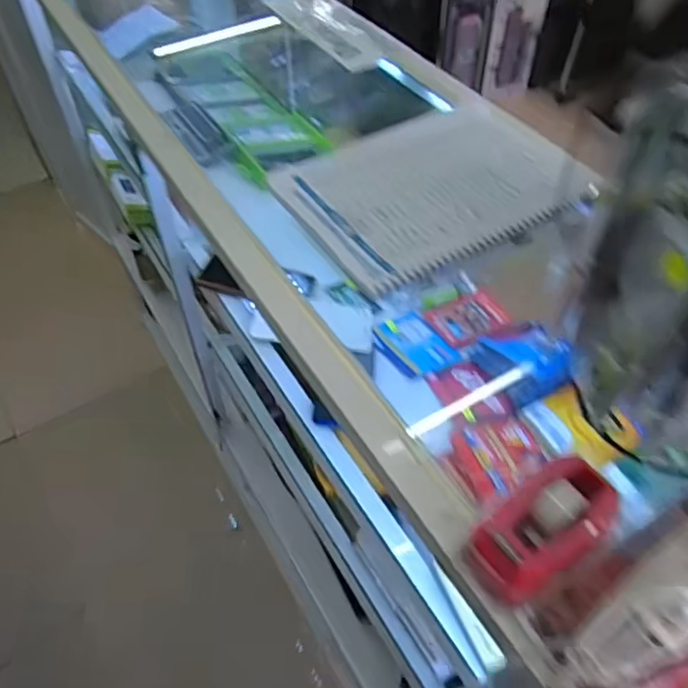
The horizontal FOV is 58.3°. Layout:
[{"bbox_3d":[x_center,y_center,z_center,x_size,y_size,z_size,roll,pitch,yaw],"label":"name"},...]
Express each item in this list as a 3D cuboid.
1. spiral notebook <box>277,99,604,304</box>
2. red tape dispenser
[{"bbox_3d":[0.097,-0.171,0.659,0.295,0.010,0.210,-26,55,-19],"label":"spiral notebook"},{"bbox_3d":[0.127,0.116,0.389,0.098,0.038,0.054,-29,56,-21],"label":"red tape dispenser"}]

